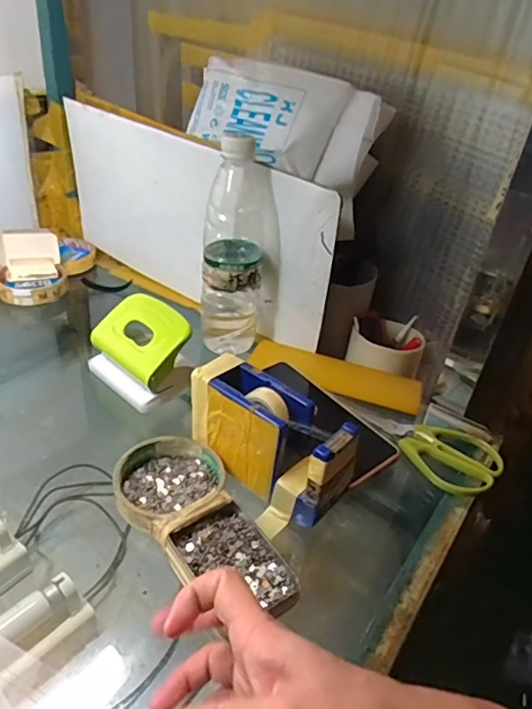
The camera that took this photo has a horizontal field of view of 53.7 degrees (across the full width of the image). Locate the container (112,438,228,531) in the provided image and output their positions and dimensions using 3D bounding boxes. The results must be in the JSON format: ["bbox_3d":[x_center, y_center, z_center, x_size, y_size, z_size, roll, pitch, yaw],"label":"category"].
[{"bbox_3d":[-0.074,0.101,0.408,0.082,0.020,0.083,5,34,-3],"label":"container"}]

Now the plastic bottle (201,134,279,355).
[{"bbox_3d":[-0.026,-0.108,0.560,0.077,0.220,0.081,4,33,-3],"label":"plastic bottle"}]

